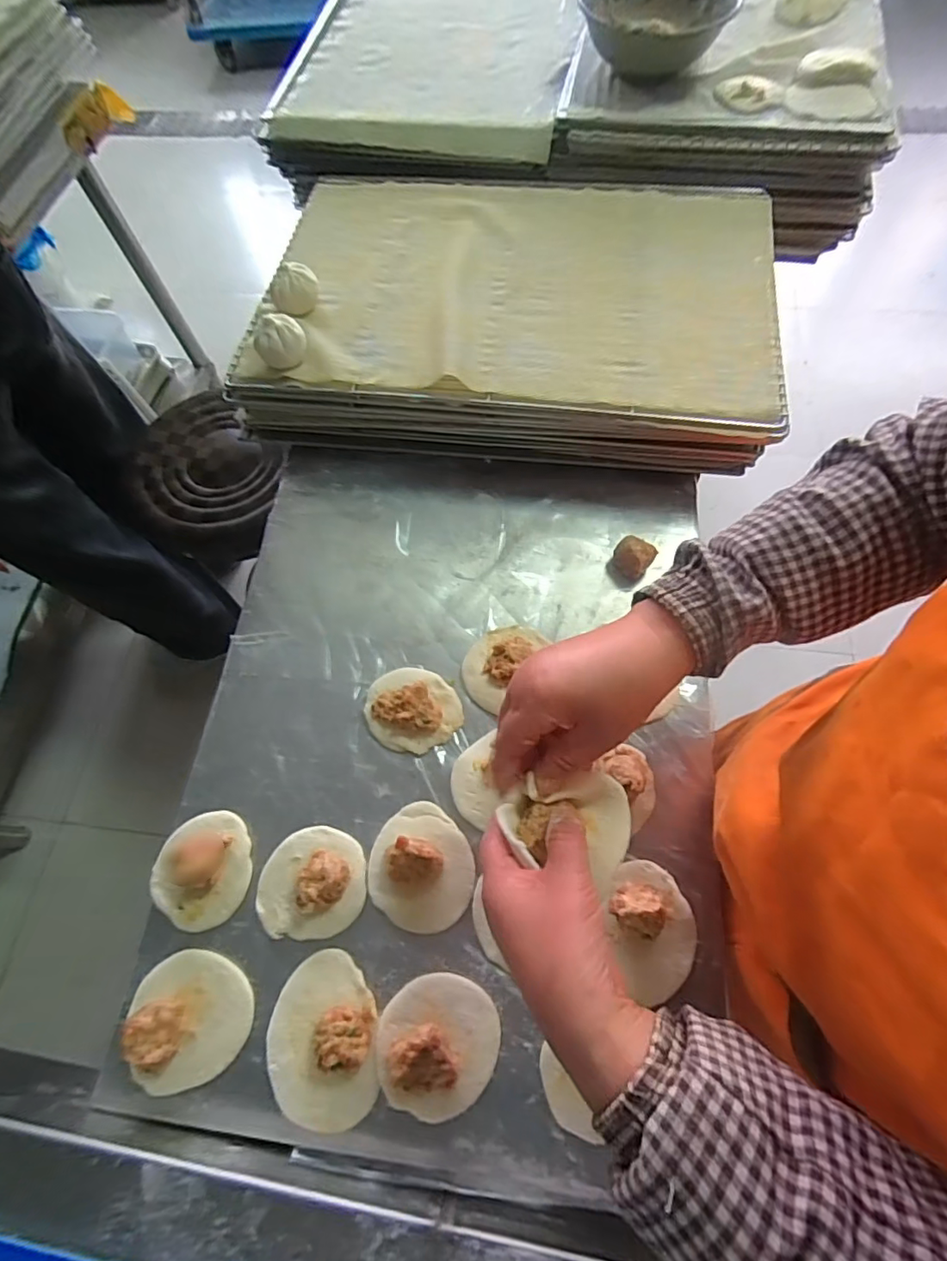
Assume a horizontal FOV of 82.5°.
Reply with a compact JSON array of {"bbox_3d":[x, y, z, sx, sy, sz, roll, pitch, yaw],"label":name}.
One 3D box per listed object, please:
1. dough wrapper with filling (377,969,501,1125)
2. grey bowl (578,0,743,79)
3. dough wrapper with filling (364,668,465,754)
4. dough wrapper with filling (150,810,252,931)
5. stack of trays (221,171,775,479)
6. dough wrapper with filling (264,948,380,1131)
[{"bbox_3d":[-0.027,0.314,0.406,0.087,0.027,0.089,6,67,6],"label":"dough wrapper with filling"},{"bbox_3d":[0.233,-0.784,0.689,0.178,0.059,0.172,-1,67,3],"label":"grey bowl"},{"bbox_3d":[-0.060,0.071,0.514,0.089,0.032,0.081,-1,67,3],"label":"dough wrapper with filling"},{"bbox_3d":[-0.234,0.209,0.473,0.083,0.019,0.084,-1,67,3],"label":"dough wrapper with filling"},{"bbox_3d":[0.047,-0.390,0.675,0.583,0.112,0.398,7,66,5],"label":"stack of trays"},{"bbox_3d":[-0.117,0.314,0.410,0.087,0.024,0.113,-8,66,0],"label":"dough wrapper with filling"}]

